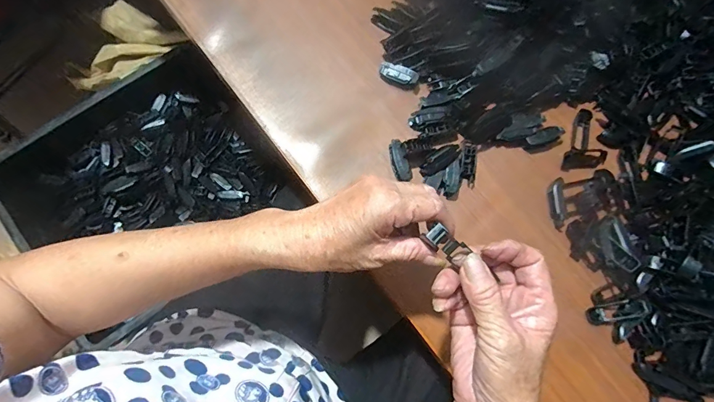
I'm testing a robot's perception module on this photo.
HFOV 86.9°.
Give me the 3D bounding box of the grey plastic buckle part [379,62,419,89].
[{"bbox_3d":[0.049,-0.149,0.446,0.045,0.016,0.017,20,77,0],"label":"grey plastic buckle part"}]

